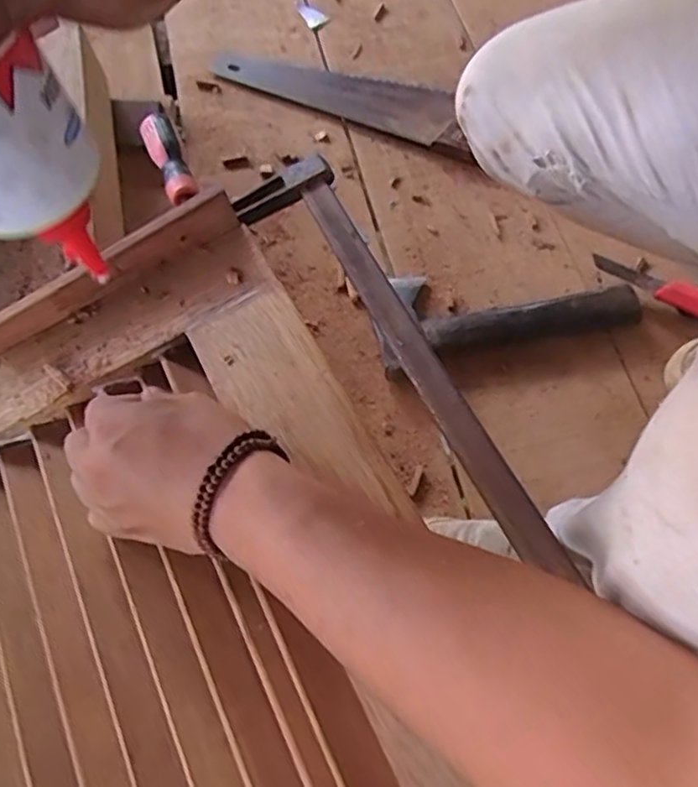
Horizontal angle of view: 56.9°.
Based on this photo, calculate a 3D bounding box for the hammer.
[{"bbox_3d":[0.153,-0.094,0.660,0.263,0.025,0.113,-12,65,-5],"label":"hammer"}]

